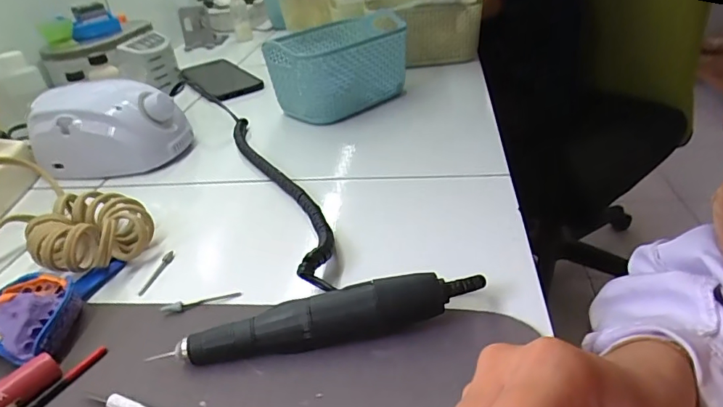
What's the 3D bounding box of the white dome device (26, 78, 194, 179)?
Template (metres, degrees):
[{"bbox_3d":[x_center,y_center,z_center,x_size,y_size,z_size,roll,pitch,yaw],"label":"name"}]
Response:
[{"bbox_3d":[-0.265,-0.080,0.506,0.142,0.079,0.080,-5,32,4],"label":"white dome device"}]

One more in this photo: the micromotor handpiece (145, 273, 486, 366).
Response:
[{"bbox_3d":[-0.018,0.066,0.269,0.172,0.029,0.020,-11,32,-7],"label":"micromotor handpiece"}]

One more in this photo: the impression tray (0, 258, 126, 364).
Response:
[{"bbox_3d":[-0.206,0.060,0.316,0.072,0.026,0.094,3,33,16],"label":"impression tray"}]

